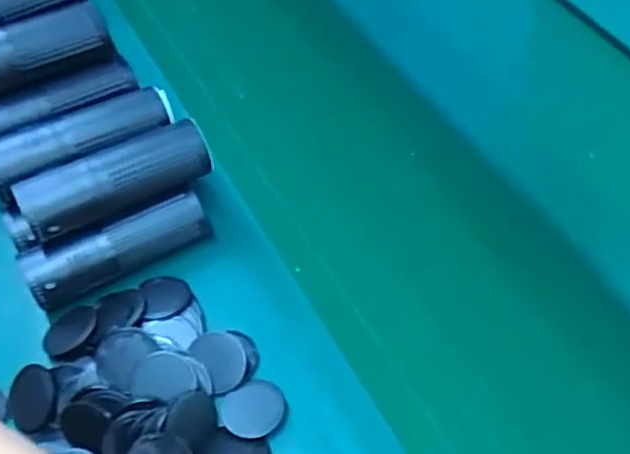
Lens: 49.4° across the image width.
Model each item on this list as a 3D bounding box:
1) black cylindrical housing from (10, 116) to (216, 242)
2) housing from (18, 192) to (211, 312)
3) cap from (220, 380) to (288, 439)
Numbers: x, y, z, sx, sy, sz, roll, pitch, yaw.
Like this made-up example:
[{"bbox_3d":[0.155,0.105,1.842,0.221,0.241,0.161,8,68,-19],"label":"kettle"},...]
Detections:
[{"bbox_3d":[-0.172,-0.045,0.588,0.163,0.043,0.051,-27,58,-18],"label":"black cylindrical housing"},{"bbox_3d":[-0.172,0.021,0.609,0.163,0.047,0.040,-22,57,-15],"label":"housing"},{"bbox_3d":[-0.048,0.145,0.544,0.050,0.009,0.049,0,54,0],"label":"cap"}]

